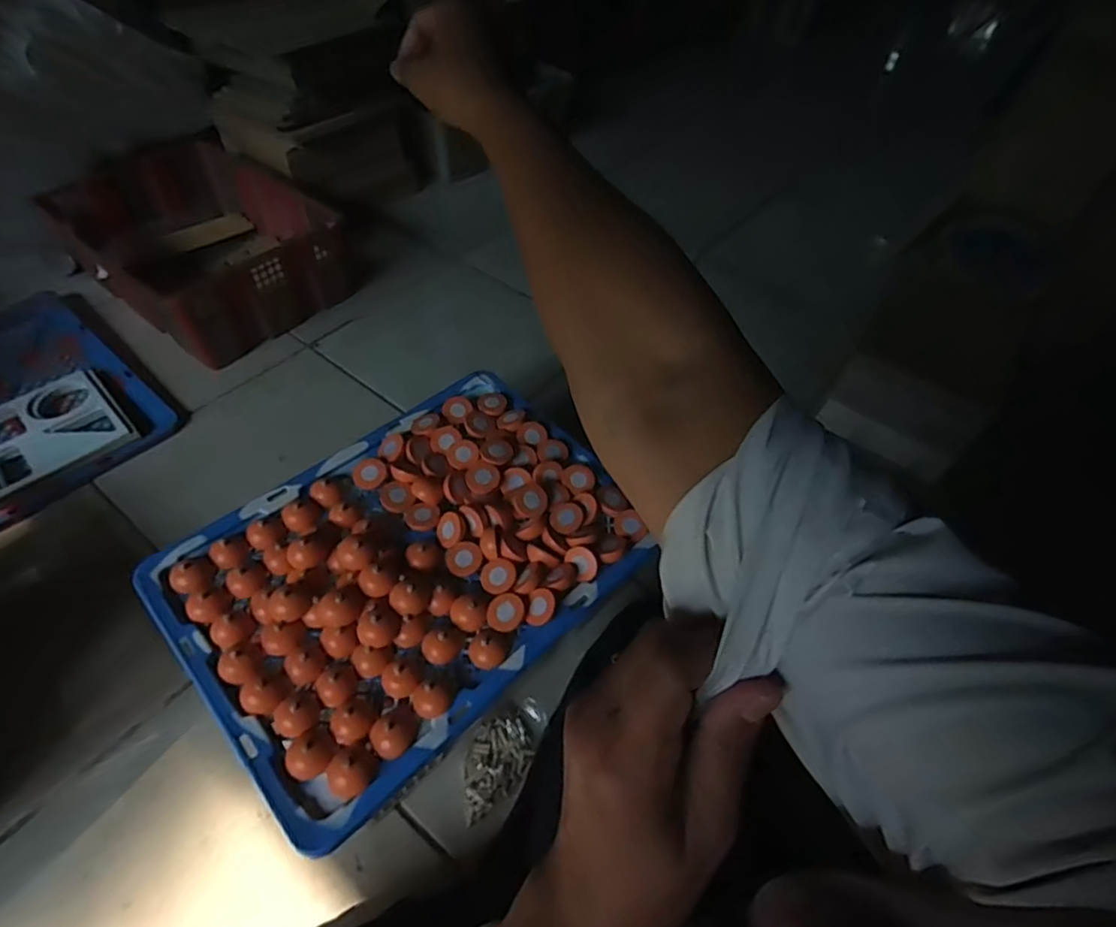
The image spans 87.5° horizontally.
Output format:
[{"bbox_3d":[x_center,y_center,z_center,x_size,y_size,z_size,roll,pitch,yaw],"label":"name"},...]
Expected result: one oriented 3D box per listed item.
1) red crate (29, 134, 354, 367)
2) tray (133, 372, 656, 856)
[{"bbox_3d":[-0.698,-0.439,1.148,0.508,0.150,0.370,35,57,22],"label":"red crate"},{"bbox_3d":[-0.155,0.094,0.646,0.473,0.032,0.358,-36,62,-28],"label":"tray"}]

